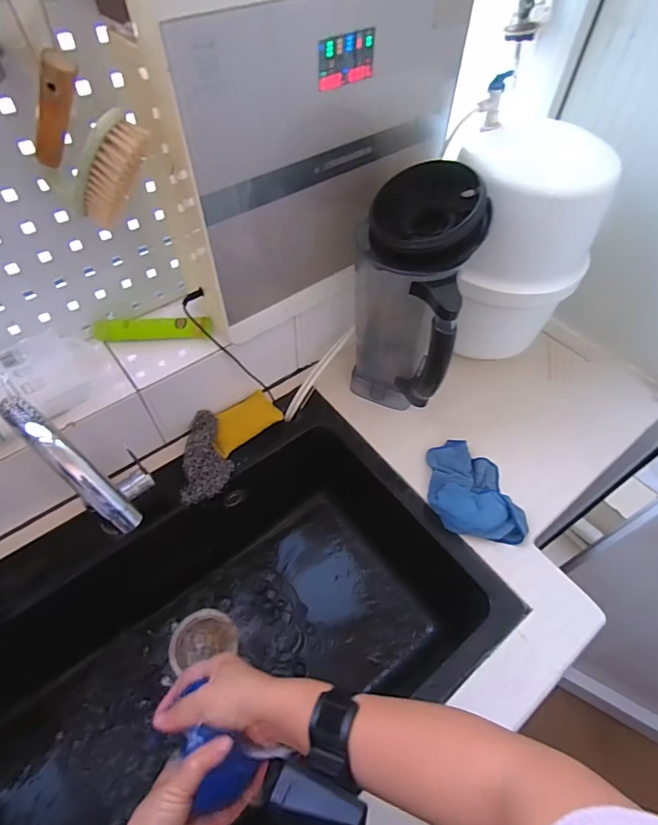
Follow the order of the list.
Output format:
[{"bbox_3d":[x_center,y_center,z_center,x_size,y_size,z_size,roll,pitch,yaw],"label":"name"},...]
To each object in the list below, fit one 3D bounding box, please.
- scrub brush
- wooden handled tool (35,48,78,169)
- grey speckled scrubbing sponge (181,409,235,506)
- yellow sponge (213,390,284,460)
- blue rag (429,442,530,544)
[{"bbox_3d":[-0.219,-0.231,0.437,0.046,0.111,0.047,14,46,-37],"label":"scrub brush"},{"bbox_3d":[-0.253,-0.275,0.411,0.025,0.103,0.018,21,51,-26],"label":"wooden handled tool"},{"bbox_3d":[-0.177,0.060,0.654,0.067,0.031,0.141,-1,55,-1],"label":"grey speckled scrubbing sponge"},{"bbox_3d":[-0.139,0.017,0.712,0.118,0.020,0.064,-38,63,-23],"label":"yellow sponge"},{"bbox_3d":[0.209,0.106,0.634,0.126,0.035,0.145,5,55,3],"label":"blue rag"}]

